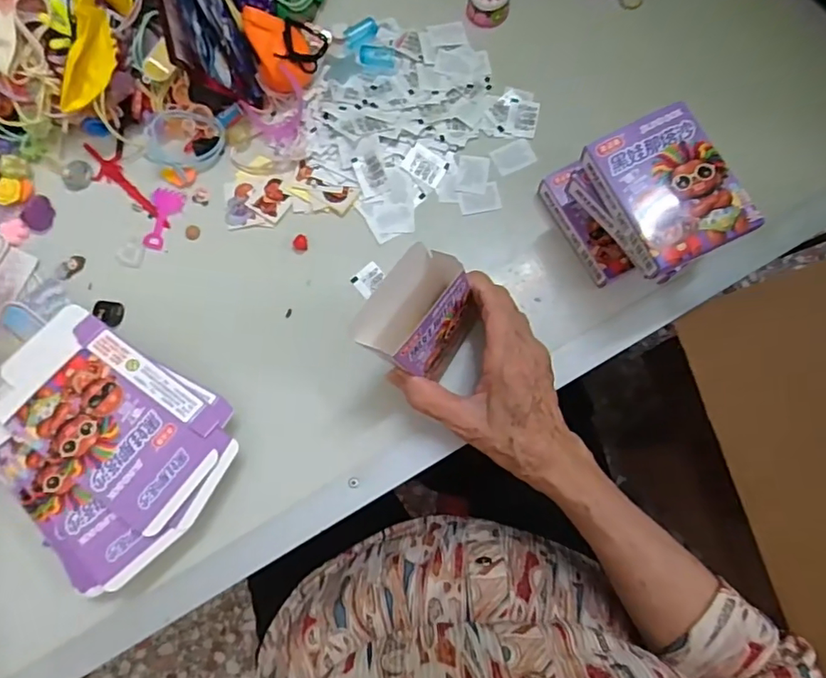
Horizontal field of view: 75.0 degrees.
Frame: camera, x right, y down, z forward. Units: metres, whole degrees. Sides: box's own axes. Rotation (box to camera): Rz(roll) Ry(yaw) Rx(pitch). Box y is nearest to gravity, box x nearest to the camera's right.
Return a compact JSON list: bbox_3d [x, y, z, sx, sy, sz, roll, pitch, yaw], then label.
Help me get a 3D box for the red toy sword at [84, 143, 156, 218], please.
[{"bbox_3d":[-0.231,-0.120,0.430,0.023,0.004,0.100,-42,81,-7],"label":"red toy sword"}]

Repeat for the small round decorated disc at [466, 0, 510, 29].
[{"bbox_3d":[0.062,-0.277,0.440,0.033,0.021,0.034,0,78,1],"label":"small round decorated disc"}]

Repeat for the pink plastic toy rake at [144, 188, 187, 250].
[{"bbox_3d":[-0.195,-0.094,0.422,0.027,0.004,0.048,4,78,2],"label":"pink plastic toy rake"}]

